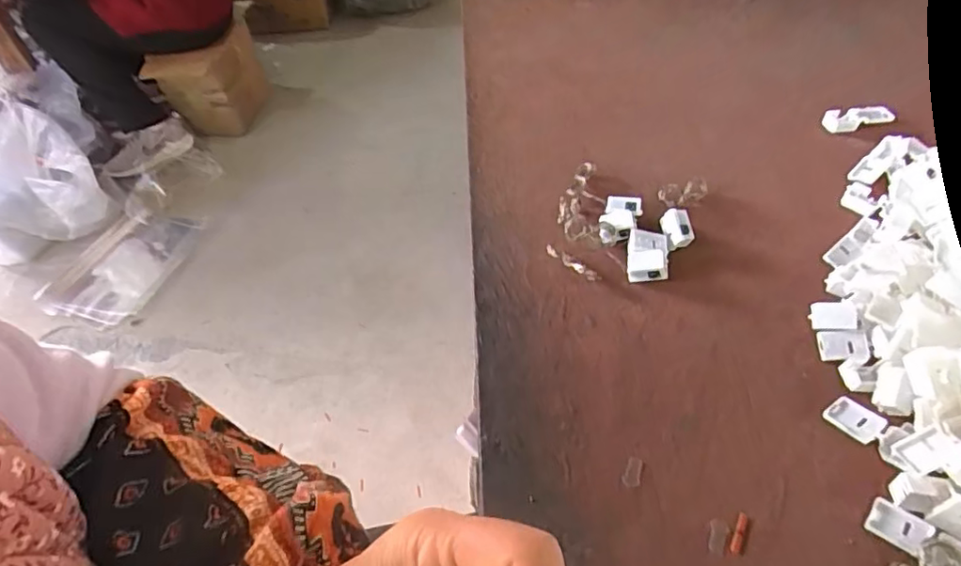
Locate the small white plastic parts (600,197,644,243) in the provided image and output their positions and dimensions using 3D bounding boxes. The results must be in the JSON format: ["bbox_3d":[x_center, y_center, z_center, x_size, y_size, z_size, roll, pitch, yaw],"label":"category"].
[{"bbox_3d":[0.106,-0.048,0.436,0.027,0.012,0.043,15,54,17],"label":"small white plastic parts"}]

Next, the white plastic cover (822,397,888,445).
[{"bbox_3d":[0.223,0.081,0.339,0.021,0.006,0.028,-36,56,-22],"label":"white plastic cover"}]

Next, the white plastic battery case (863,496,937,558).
[{"bbox_3d":[0.220,0.127,0.298,0.026,0.004,0.020,33,61,28],"label":"white plastic battery case"}]

